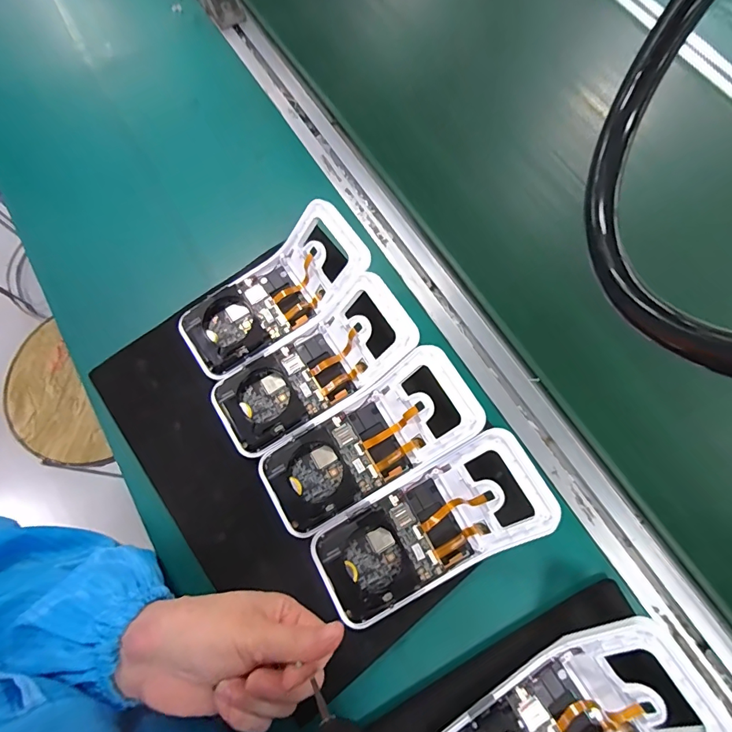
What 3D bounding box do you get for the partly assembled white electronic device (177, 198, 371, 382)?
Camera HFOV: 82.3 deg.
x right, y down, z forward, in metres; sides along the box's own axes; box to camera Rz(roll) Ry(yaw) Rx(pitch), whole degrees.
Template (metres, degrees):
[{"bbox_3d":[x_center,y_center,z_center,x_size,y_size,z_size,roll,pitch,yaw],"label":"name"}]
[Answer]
[{"bbox_3d":[-0.079,-0.061,0.371,0.171,0.041,0.078,-38,74,3],"label":"partly assembled white electronic device"}]

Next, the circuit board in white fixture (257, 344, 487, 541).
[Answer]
[{"bbox_3d":[0.001,0.058,0.318,0.165,0.062,0.079,-28,73,-12],"label":"circuit board in white fixture"}]

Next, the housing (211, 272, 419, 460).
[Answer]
[{"bbox_3d":[-0.042,0.002,0.353,0.173,0.046,0.075,-35,74,3],"label":"housing"}]

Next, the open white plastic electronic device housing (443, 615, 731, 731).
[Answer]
[{"bbox_3d":[0.131,0.235,0.263,0.164,0.054,0.079,-31,75,-11],"label":"open white plastic electronic device housing"}]

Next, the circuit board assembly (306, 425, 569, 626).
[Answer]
[{"bbox_3d":[0.045,0.115,0.300,0.167,0.062,0.082,-34,74,-14],"label":"circuit board assembly"}]

